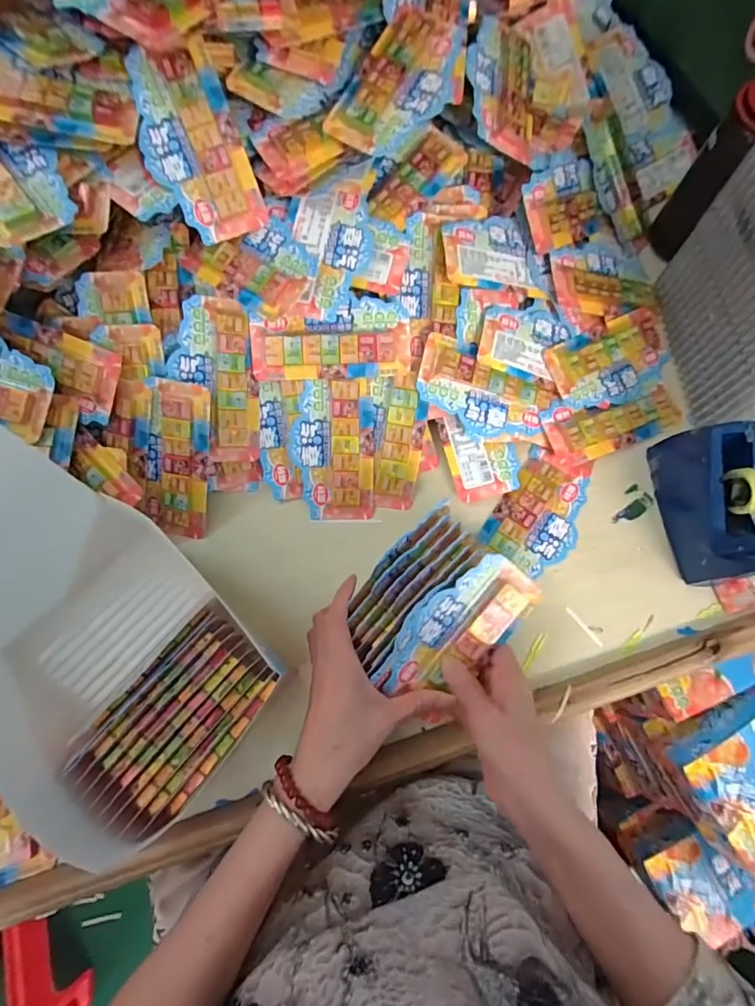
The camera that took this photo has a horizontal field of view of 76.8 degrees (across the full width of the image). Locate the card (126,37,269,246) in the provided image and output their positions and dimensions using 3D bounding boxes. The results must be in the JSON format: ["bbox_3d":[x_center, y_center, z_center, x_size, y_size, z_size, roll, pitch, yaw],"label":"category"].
[{"bbox_3d":[-0.152,-0.295,0.397,0.074,0.014,0.138,-20,109,2],"label":"card"}]

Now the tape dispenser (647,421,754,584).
[{"bbox_3d":[0.296,-0.003,0.416,0.044,0.083,0.131,-9,76,-3],"label":"tape dispenser"}]

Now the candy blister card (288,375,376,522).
[{"bbox_3d":[-0.043,-0.049,0.456,0.075,0.012,0.131,-2,98,2],"label":"candy blister card"}]

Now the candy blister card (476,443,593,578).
[{"bbox_3d":[0.161,0.007,0.463,0.078,0.011,0.123,32,78,7],"label":"candy blister card"}]

